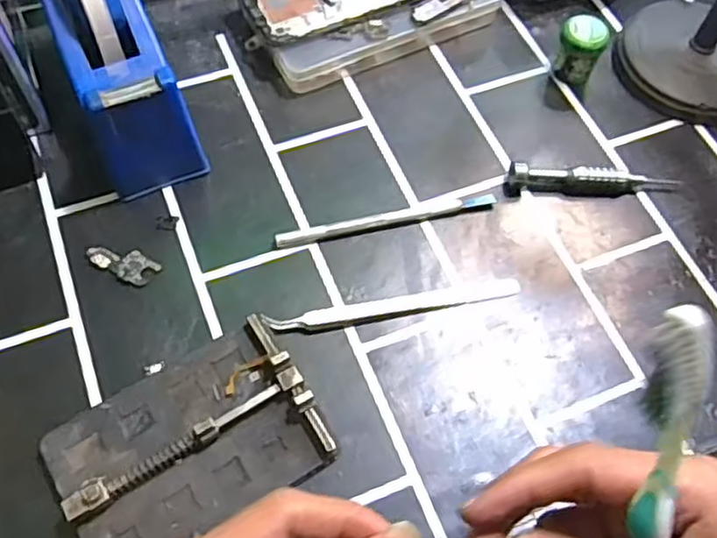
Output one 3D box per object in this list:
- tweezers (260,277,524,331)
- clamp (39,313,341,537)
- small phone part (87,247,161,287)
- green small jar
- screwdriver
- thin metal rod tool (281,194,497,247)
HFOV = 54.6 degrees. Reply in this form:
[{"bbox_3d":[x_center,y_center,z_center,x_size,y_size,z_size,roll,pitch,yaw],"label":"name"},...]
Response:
[{"bbox_3d":[0.021,0.021,0.402,0.148,0.008,0.013,-10,64,-9],"label":"tweezers"},{"bbox_3d":[-0.085,0.088,0.351,0.125,0.021,0.085,-28,68,-17],"label":"clamp"},{"bbox_3d":[-0.138,-0.005,0.407,0.042,0.004,0.019,26,64,10],"label":"small phone part"},{"bbox_3d":[0.151,-0.150,0.481,0.030,0.044,0.030,2,62,-3],"label":"green small jar"},{"bbox_3d":[0.152,-0.056,0.444,0.112,0.015,0.015,2,62,-3],"label":"screwdriver"},{"bbox_3d":[0.019,-0.031,0.425,0.138,0.009,0.011,-12,64,-10],"label":"thin metal rod tool"}]

